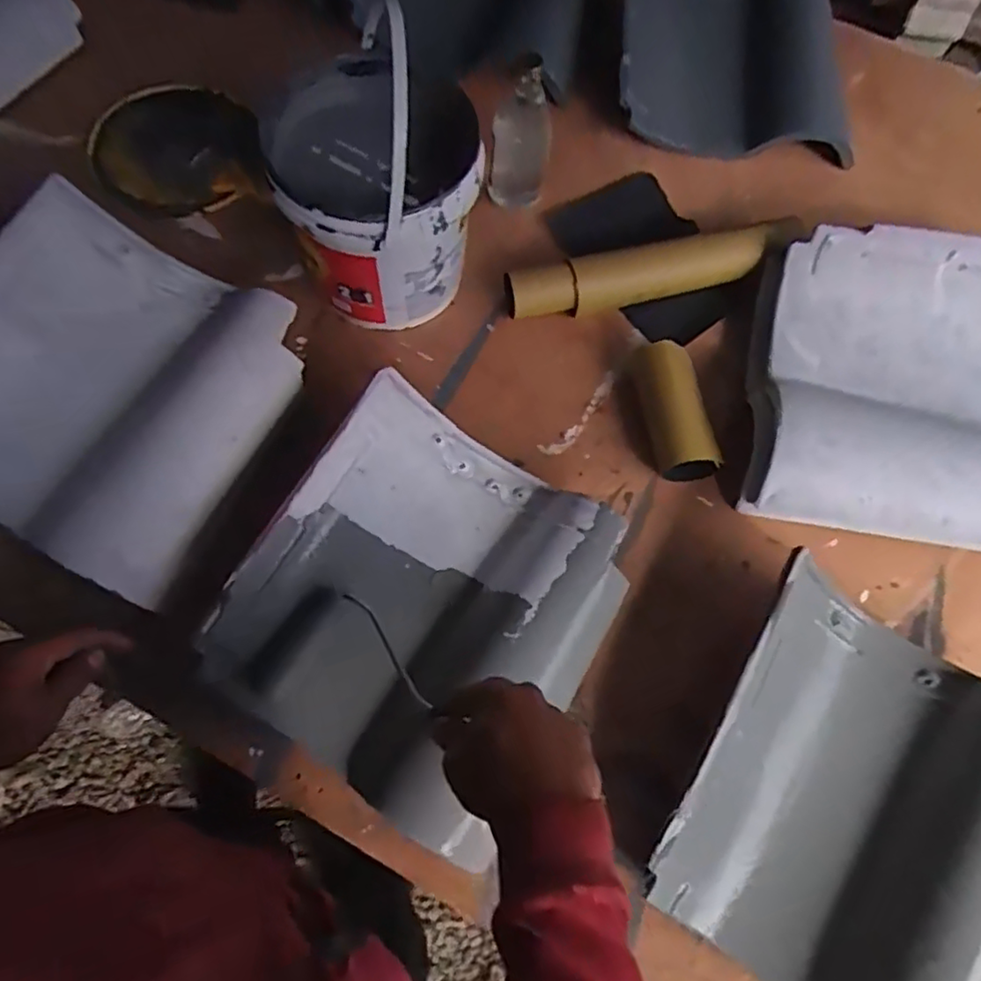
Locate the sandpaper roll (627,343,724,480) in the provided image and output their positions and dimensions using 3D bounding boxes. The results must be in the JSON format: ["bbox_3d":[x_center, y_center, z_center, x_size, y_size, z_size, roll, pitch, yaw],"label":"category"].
[{"bbox_3d":[0.190,-0.084,0.680,0.071,0.056,0.145,-14,72,-7],"label":"sandpaper roll"}]

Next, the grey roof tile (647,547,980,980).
[{"bbox_3d":[0.317,0.271,0.552,0.295,0.087,0.319,29,72,9],"label":"grey roof tile"}]

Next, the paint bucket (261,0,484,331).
[{"bbox_3d":[-0.115,-0.299,0.630,0.182,0.266,0.199,-17,71,-15],"label":"paint bucket"}]

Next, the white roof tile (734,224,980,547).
[{"bbox_3d":[0.442,-0.105,0.676,0.327,0.100,0.311,11,70,2],"label":"white roof tile"}]

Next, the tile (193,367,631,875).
[{"bbox_3d":[-0.057,0.102,0.578,0.289,0.074,0.313,31,72,9],"label":"tile"}]

